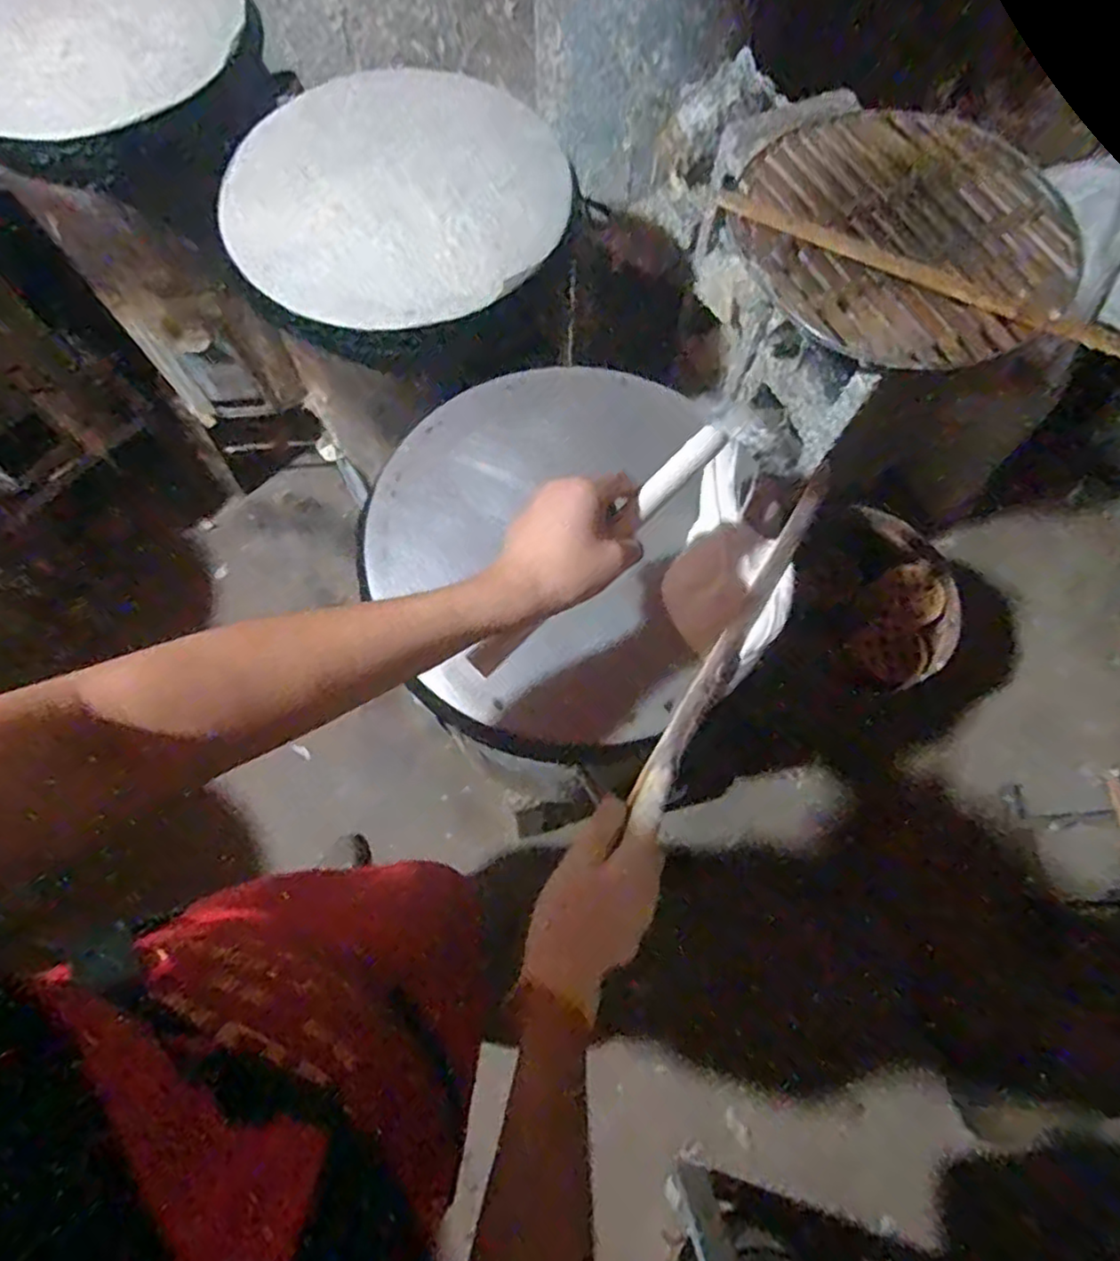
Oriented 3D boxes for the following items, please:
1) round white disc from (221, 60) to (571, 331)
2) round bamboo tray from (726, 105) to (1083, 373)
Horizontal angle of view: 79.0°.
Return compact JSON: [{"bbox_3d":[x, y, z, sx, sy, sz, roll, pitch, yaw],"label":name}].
[{"bbox_3d":[-0.177,-0.492,0.744,0.350,0.026,0.375,0,72,-1],"label":"round white disc"},{"bbox_3d":[0.405,-0.468,0.798,0.350,0.043,0.380,0,72,-1],"label":"round bamboo tray"}]

